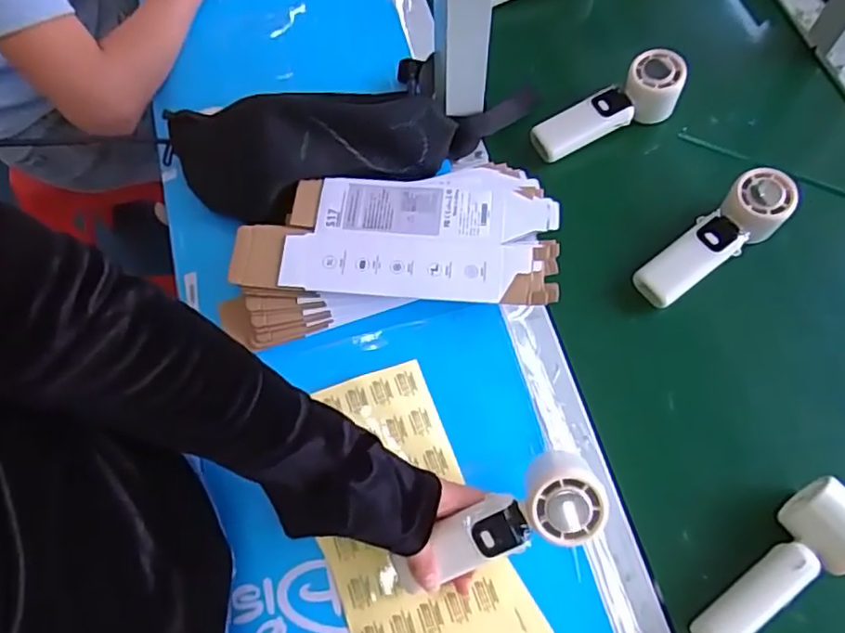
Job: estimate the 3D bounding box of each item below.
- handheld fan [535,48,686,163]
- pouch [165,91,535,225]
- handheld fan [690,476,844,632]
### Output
[{"bbox_3d":[0.195,-0.215,0.673,0.169,0.050,0.057,-28,69,1],"label":"handheld fan"},{"bbox_3d":[-0.066,-0.161,0.621,0.366,0.068,0.129,-2,65,-4],"label":"pouch"},{"bbox_3d":[0.278,0.199,0.483,0.162,0.056,0.059,-40,72,-19],"label":"handheld fan"}]

